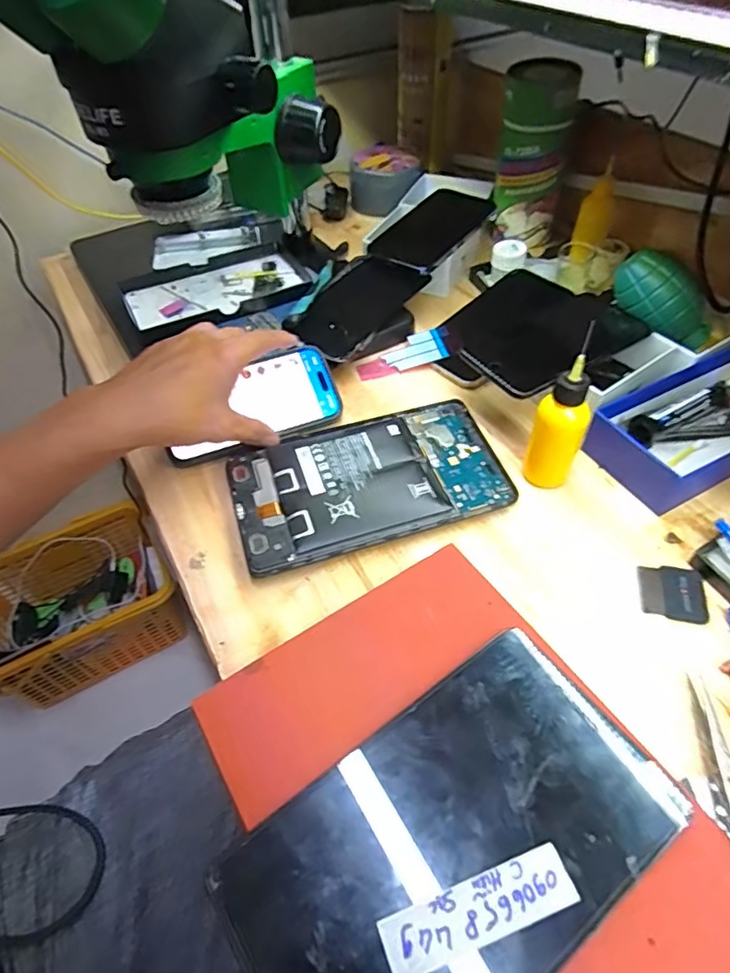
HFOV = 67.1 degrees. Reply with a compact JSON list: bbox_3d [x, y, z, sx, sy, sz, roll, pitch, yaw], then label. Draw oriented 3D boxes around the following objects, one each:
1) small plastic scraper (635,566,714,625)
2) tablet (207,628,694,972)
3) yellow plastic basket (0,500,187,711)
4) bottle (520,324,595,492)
[{"bbox_3d":[0.202,0.070,0.362,0.040,0.005,0.039,5,50,7],"label":"small plastic scraper"},{"bbox_3d":[0.043,0.171,0.265,0.207,0.014,0.120,-30,55,-21],"label":"tablet"},{"bbox_3d":[-0.550,0.222,1.066,0.337,0.231,0.254,-25,53,-17],"label":"yellow plastic basket"},{"bbox_3d":[0.139,-0.046,0.388,0.036,0.123,0.030,-31,55,-22],"label":"bottle"}]

